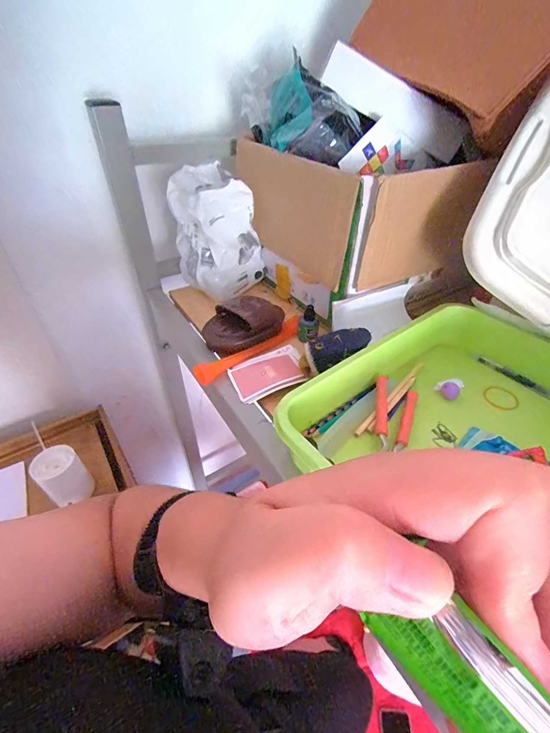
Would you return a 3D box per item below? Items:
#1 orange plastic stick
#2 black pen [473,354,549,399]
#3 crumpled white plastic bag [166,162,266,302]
[{"bbox_3d":[-0.028,-0.029,0.510,0.033,0.025,0.204,32,50,31],"label":"orange plastic stick"},{"bbox_3d":[0.334,0.012,0.472,0.016,0.010,0.115,-27,49,-29],"label":"black pen"},{"bbox_3d":[-0.098,-0.231,0.593,0.128,0.181,0.118,-24,47,-26],"label":"crumpled white plastic bag"}]

